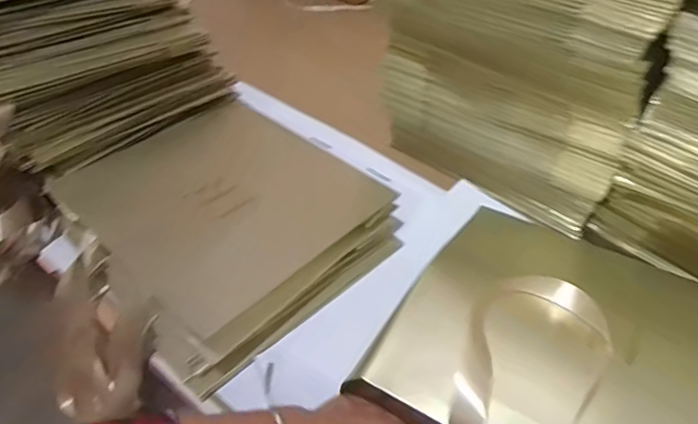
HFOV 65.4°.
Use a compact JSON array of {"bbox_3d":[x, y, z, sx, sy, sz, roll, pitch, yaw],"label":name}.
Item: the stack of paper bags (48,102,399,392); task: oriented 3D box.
[{"bbox_3d":[-0.148,0.005,0.655,0.293,0.101,0.300,-36,56,-28],"label":"stack of paper bags"}]

